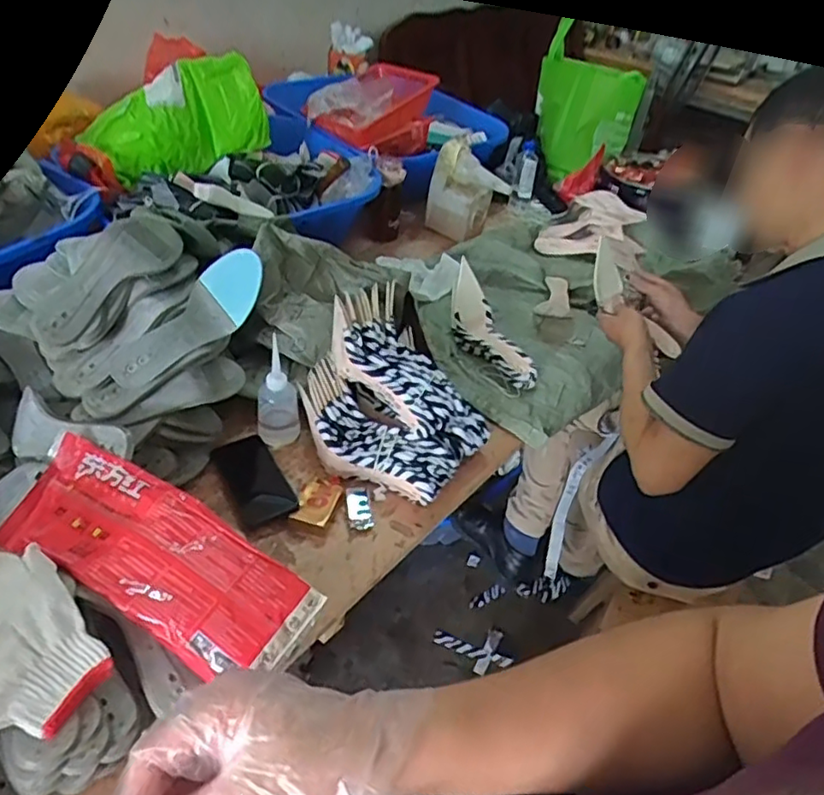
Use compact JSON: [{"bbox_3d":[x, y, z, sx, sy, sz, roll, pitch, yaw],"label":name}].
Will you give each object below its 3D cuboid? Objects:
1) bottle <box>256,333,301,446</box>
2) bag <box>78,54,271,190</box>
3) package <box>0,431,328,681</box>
[{"bbox_3d":[-0.203,0.000,0.931,0.065,0.147,0.052,-3,42,-11],"label":"bottle"},{"bbox_3d":[-0.478,-0.580,1.256,0.332,0.165,0.137,-26,51,-32],"label":"bag"},{"bbox_3d":[-0.288,0.175,0.686,0.363,0.065,0.133,22,43,16],"label":"package"}]

